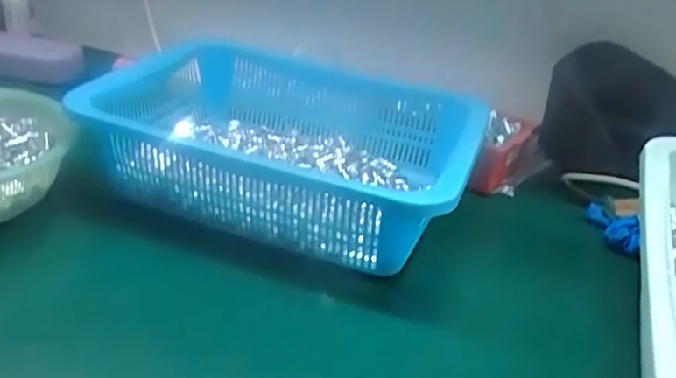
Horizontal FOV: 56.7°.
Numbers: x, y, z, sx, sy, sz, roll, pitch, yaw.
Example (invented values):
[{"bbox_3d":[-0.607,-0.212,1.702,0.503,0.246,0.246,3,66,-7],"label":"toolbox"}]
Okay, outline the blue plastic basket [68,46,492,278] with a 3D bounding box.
[{"bbox_3d":[-0.043,-0.046,0.560,0.321,0.089,0.227,18,31,19],"label":"blue plastic basket"}]

